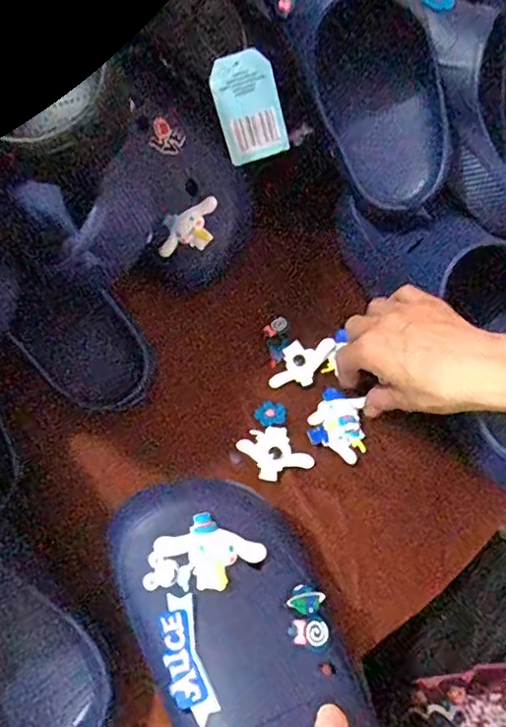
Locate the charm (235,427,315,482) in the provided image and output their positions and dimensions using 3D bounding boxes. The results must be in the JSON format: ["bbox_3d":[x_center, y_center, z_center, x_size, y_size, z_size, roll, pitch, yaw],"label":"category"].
[{"bbox_3d":[0.017,0.069,0.428,0.041,0.008,0.046,-28,63,-17],"label":"charm"}]

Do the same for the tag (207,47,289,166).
[{"bbox_3d":[-0.004,-0.203,0.444,0.050,0.080,0.004,-14,31,10],"label":"tag"}]

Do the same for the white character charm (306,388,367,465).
[{"bbox_3d":[0.070,0.048,0.437,0.047,0.010,0.052,27,62,15],"label":"white character charm"}]

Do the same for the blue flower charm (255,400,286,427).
[{"bbox_3d":[0.014,0.039,0.446,0.024,0.005,0.023,0,59,-1],"label":"blue flower charm"}]

